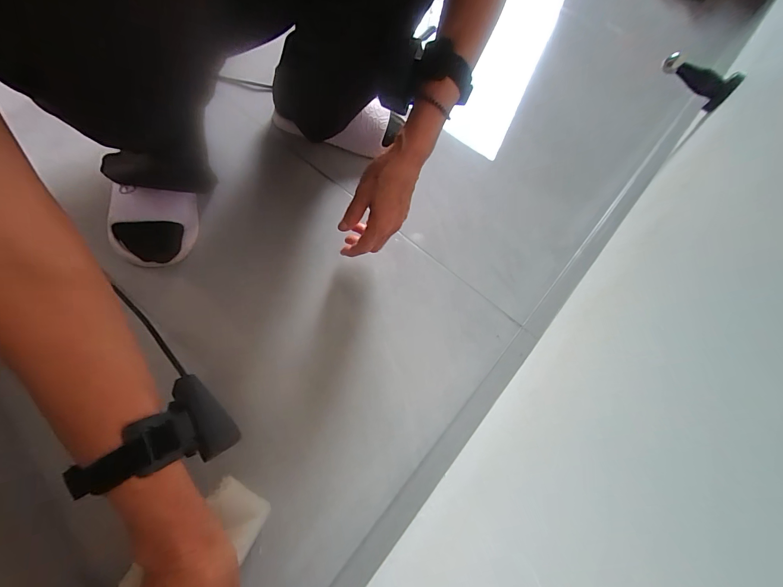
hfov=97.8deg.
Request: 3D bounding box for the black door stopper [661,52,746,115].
[{"bbox_3d":[0.351,-0.247,0.398,0.037,0.035,0.079,-41,76,-16],"label":"black door stopper"}]

